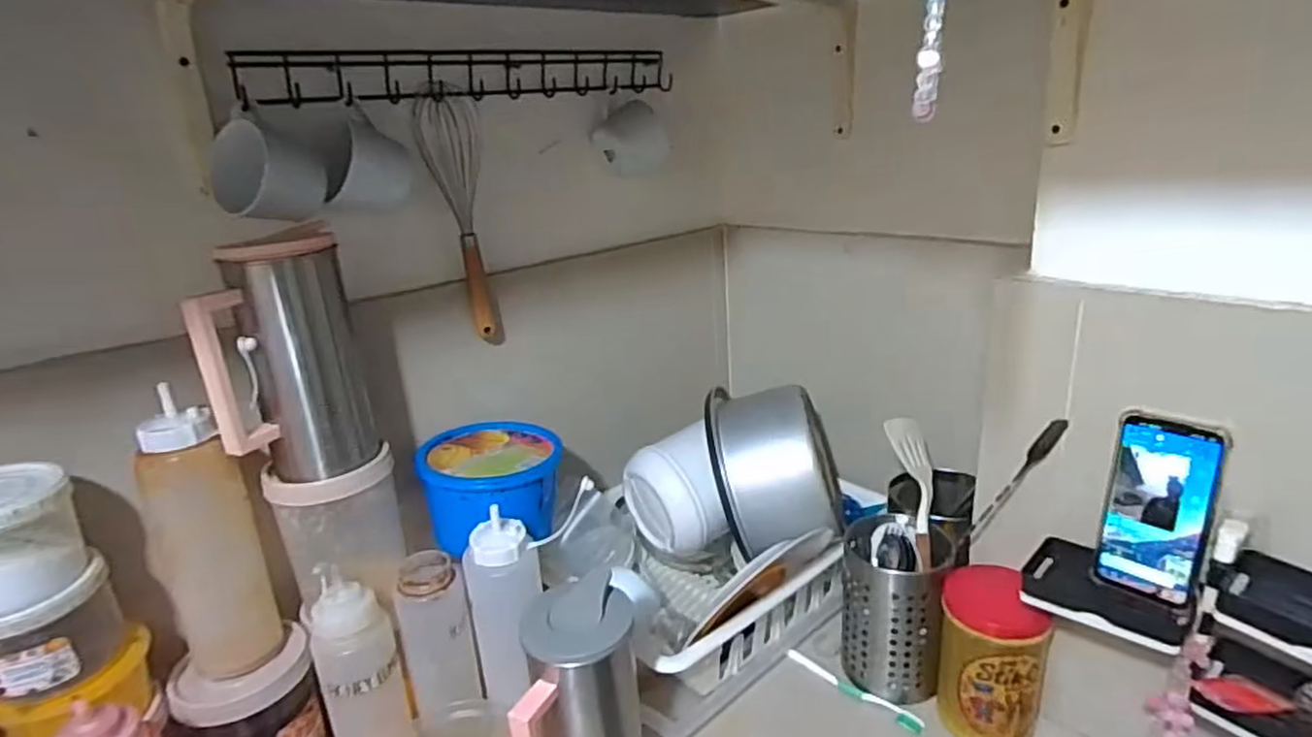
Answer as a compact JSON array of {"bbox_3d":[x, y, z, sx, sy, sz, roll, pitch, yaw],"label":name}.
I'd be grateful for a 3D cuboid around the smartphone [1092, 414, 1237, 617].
[{"bbox_3d":[0.433,0.120,0.606,0.013,0.160,0.080,-5,13,-38],"label":"smartphone"}]

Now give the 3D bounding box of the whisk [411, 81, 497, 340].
[{"bbox_3d":[-0.226,-0.181,0.816,0.053,0.278,0.055,-2,19,4],"label":"whisk"}]

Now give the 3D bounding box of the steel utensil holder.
[{"bbox_3d":[0.276,0.277,0.815,0.107,0.167,0.120,3,20,17],"label":"steel utensil holder"}]

